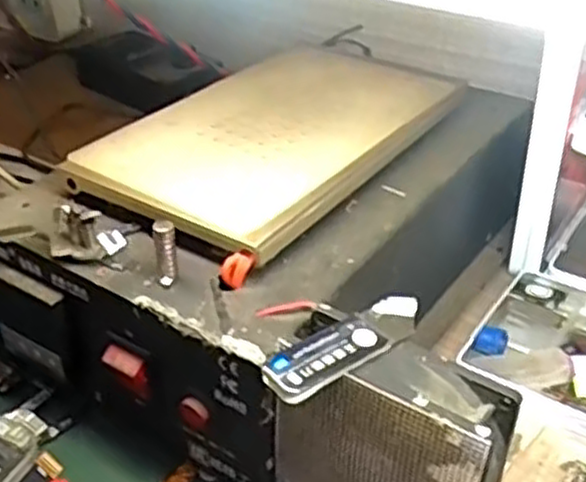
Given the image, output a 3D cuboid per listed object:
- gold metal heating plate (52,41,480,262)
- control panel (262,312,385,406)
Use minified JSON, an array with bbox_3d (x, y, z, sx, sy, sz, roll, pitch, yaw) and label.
[{"bbox_3d":[-0.009,-0.054,0.374,0.109,0.014,0.179,24,42,28],"label":"gold metal heating plate"},{"bbox_3d":[0.011,0.040,0.263,0.045,0.009,0.018,-27,42,-31],"label":"control panel"}]

